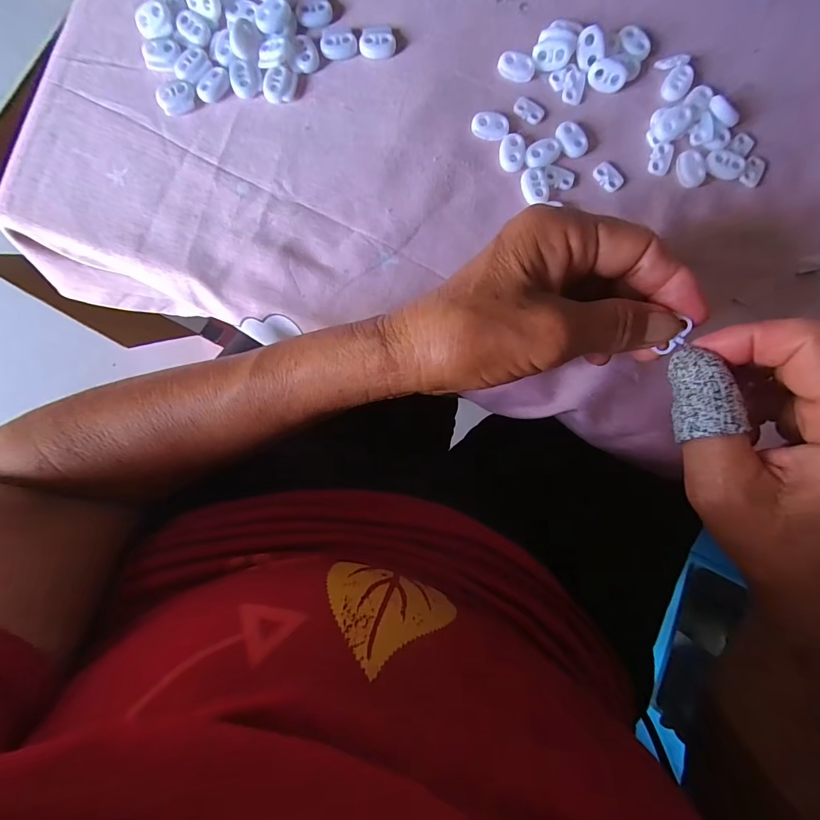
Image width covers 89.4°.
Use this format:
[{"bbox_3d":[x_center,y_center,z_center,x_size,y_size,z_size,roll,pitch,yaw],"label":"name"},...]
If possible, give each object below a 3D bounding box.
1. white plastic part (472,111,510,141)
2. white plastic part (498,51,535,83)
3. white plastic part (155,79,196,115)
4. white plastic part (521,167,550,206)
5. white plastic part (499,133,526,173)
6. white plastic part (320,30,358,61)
[{"bbox_3d":[0.049,-0.172,0.252,0.022,0.006,0.013,12,87,1],"label":"white plastic part"},{"bbox_3d":[0.065,-0.210,0.254,0.022,0.005,0.014,19,88,1],"label":"white plastic part"},{"bbox_3d":[-0.142,-0.191,0.252,0.022,0.004,0.020,-26,88,-1],"label":"white plastic part"},{"bbox_3d":[0.075,-0.135,0.250,0.015,0.004,0.021,-6,87,0],"label":"white plastic part"},{"bbox_3d":[0.062,-0.156,0.251,0.015,0.004,0.021,3,87,0],"label":"white plastic part"},{"bbox_3d":[-0.044,-0.226,0.255,0.022,0.004,0.017,-3,87,0],"label":"white plastic part"}]

